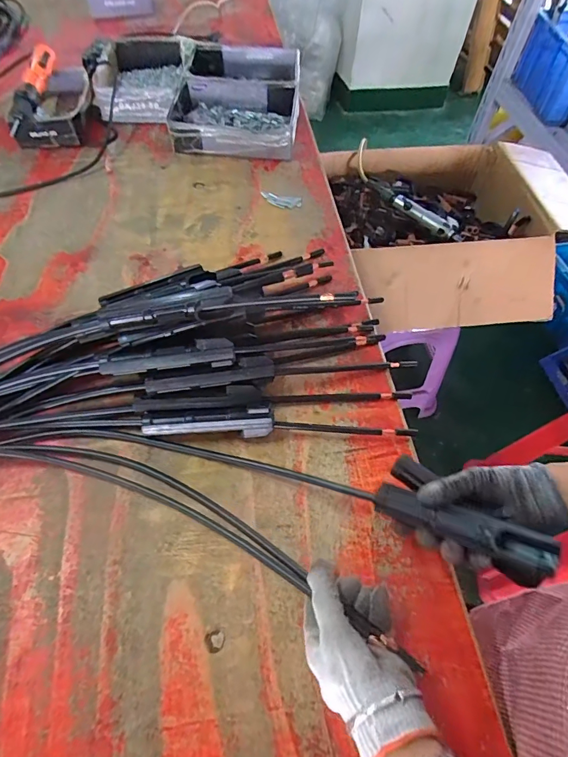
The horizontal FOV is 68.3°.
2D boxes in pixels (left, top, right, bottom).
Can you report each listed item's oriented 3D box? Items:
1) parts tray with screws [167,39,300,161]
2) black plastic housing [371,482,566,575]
[{"bbox_3d":[-0.106,-0.613,0.911,0.261,0.063,0.394,3,57,0],"label":"parts tray with screws"},{"bbox_3d":[0.155,0.129,0.375,0.153,0.026,0.031,10,52,38],"label":"black plastic housing"}]

